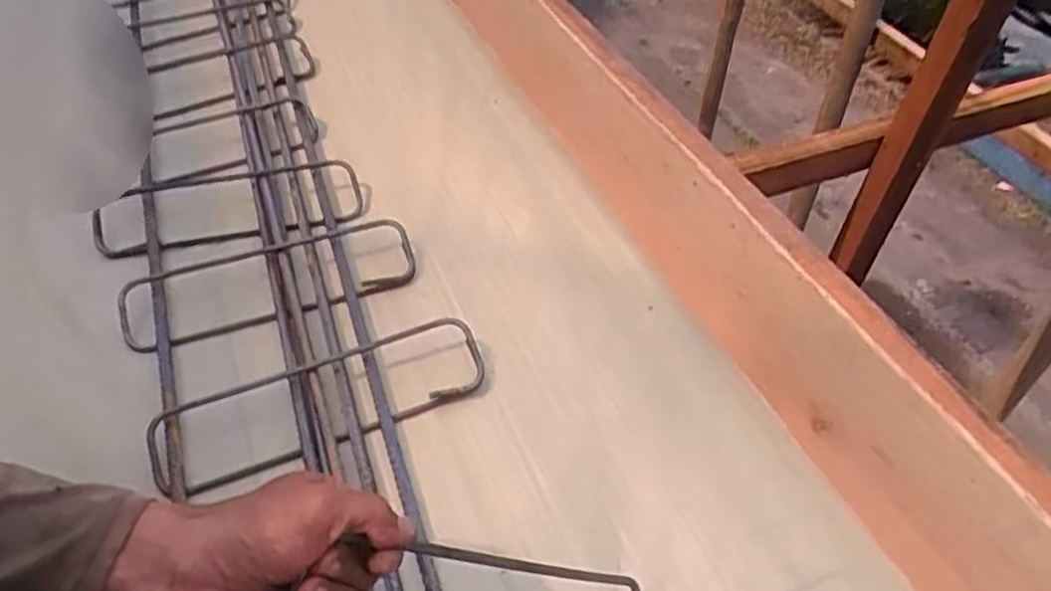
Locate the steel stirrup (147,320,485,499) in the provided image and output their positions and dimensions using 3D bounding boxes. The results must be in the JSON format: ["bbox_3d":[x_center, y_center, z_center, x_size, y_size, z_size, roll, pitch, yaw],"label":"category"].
[{"bbox_3d":[-0.187,0.098,0.681,0.307,0.024,0.102,-17,49,-16],"label":"steel stirrup"}]

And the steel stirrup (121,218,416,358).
[{"bbox_3d":[-0.275,-0.021,0.789,0.304,0.019,0.127,-16,49,-16],"label":"steel stirrup"}]

